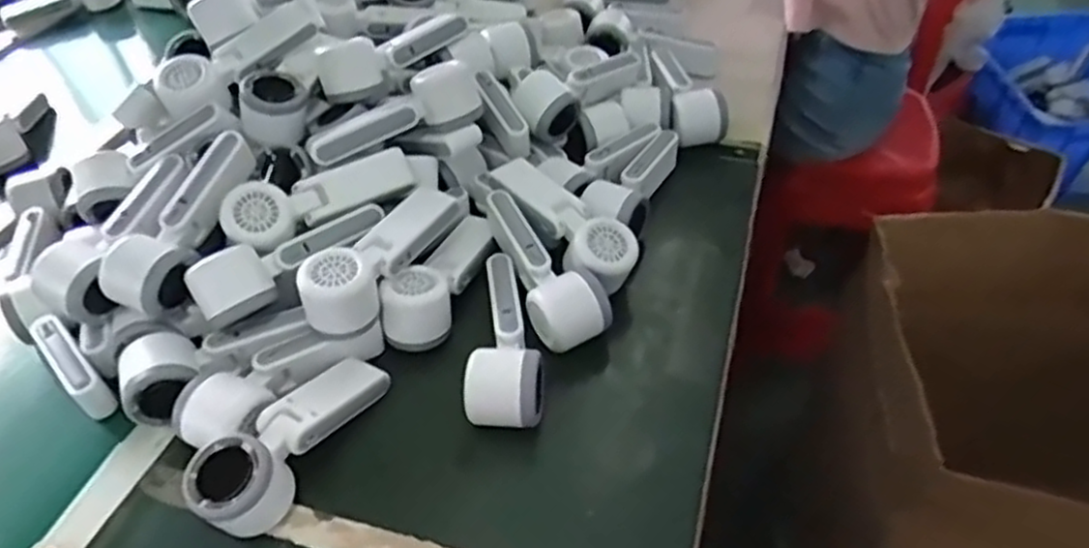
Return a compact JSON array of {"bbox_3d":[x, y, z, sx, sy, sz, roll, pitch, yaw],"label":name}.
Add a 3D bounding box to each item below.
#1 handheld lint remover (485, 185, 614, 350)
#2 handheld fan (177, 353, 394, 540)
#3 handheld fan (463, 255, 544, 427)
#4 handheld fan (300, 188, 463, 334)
[{"bbox_3d":[-0.008,-0.005,0.647,0.058,0.055,0.170,-25,49,-19],"label":"handheld lint remover"},{"bbox_3d":[-0.186,0.118,0.542,0.061,0.058,0.166,21,51,21],"label":"handheld fan"},{"bbox_3d":[-0.031,0.050,0.599,0.057,0.046,0.163,0,47,2],"label":"handheld fan"},{"bbox_3d":[-0.136,-0.018,0.614,0.054,0.058,0.166,16,49,19],"label":"handheld fan"}]

